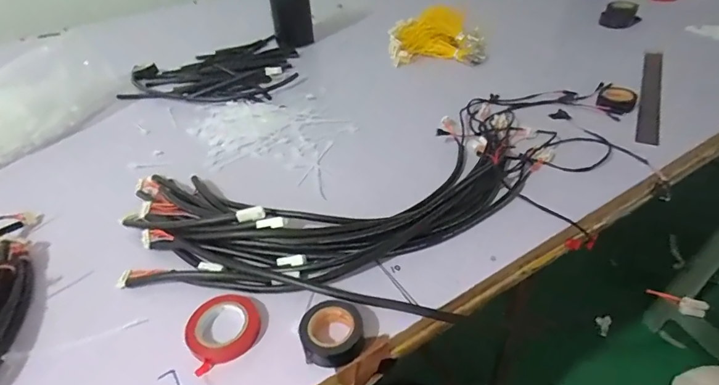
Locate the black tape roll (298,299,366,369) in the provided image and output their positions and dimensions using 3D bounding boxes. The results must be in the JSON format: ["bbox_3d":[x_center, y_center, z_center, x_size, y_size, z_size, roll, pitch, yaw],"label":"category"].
[{"bbox_3d":[-0.022,0.112,0.339,0.049,0.021,0.054,-9,39,-6],"label":"black tape roll"}]

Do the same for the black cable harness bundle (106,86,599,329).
[{"bbox_3d":[0.058,-0.002,0.465,0.600,0.036,0.295,-16,40,-14],"label":"black cable harness bundle"}]

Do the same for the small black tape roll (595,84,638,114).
[{"bbox_3d":[0.360,-0.132,0.582,0.046,0.022,0.046,21,46,29],"label":"small black tape roll"}]

